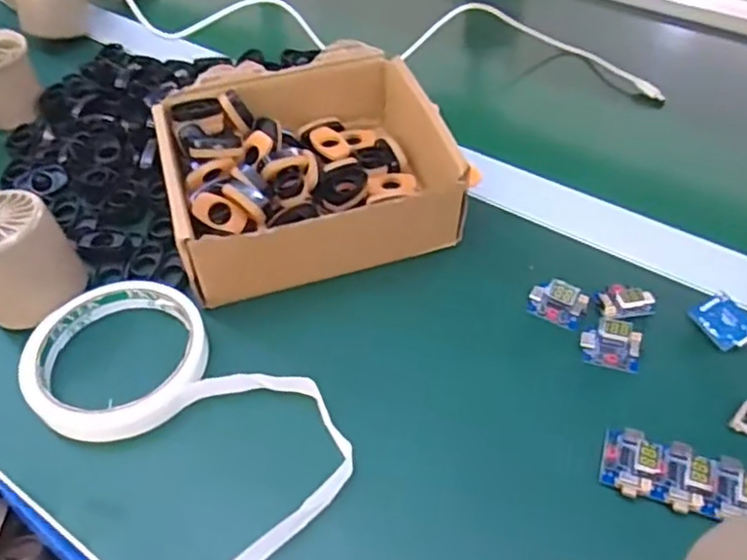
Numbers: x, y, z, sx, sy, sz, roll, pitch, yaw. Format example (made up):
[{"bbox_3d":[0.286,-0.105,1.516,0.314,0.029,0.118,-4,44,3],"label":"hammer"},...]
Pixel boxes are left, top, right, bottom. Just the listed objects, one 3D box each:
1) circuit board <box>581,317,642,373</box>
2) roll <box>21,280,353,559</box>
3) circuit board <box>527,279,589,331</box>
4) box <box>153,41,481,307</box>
[{"bbox_3d":[0.127,0.033,0.349,0.030,0.015,0.021,11,49,11],"label":"circuit board"},{"bbox_3d":[-0.097,0.064,0.330,0.113,0.021,0.181,-31,55,-24],"label":"roll"},{"bbox_3d":[0.103,0.011,0.367,0.031,0.015,0.021,21,52,18],"label":"circuit board"},{"bbox_3d":[-0.043,-0.074,0.416,0.165,0.054,0.145,-15,50,-12],"label":"box"}]

